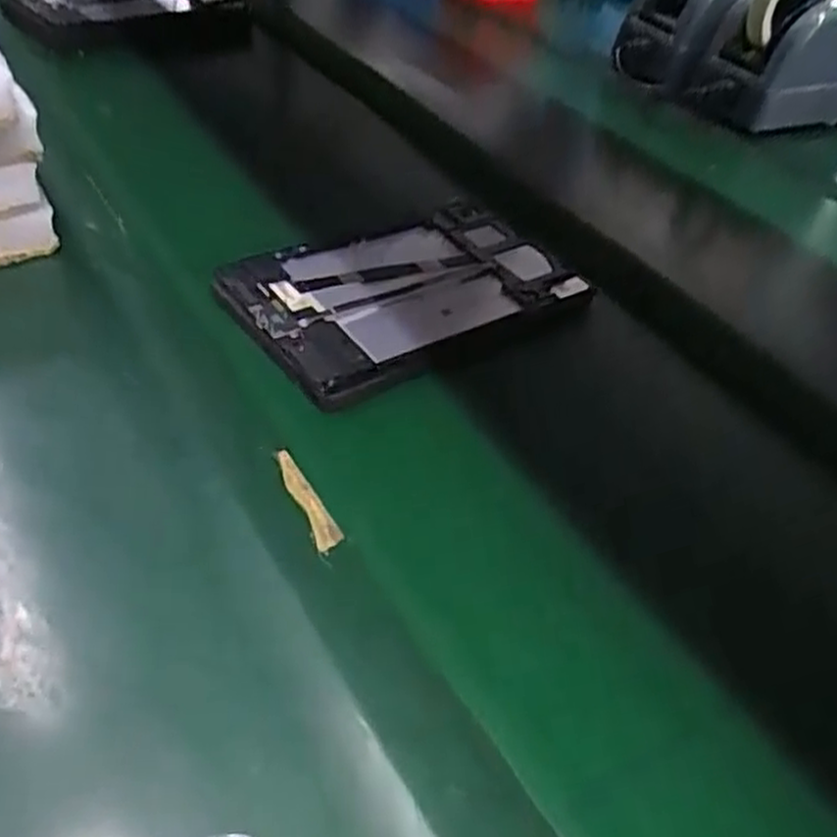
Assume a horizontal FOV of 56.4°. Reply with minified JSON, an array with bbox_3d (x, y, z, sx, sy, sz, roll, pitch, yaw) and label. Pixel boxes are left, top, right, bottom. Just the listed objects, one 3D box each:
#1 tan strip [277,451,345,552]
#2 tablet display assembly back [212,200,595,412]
[{"bbox_3d":[-0.059,0.043,0.413,0.013,0.010,0.067,-16,48,-25],"label":"tan strip"},{"bbox_3d":[-0.010,-0.094,0.549,0.225,0.015,0.150,-23,52,-27],"label":"tablet display assembly back"}]

